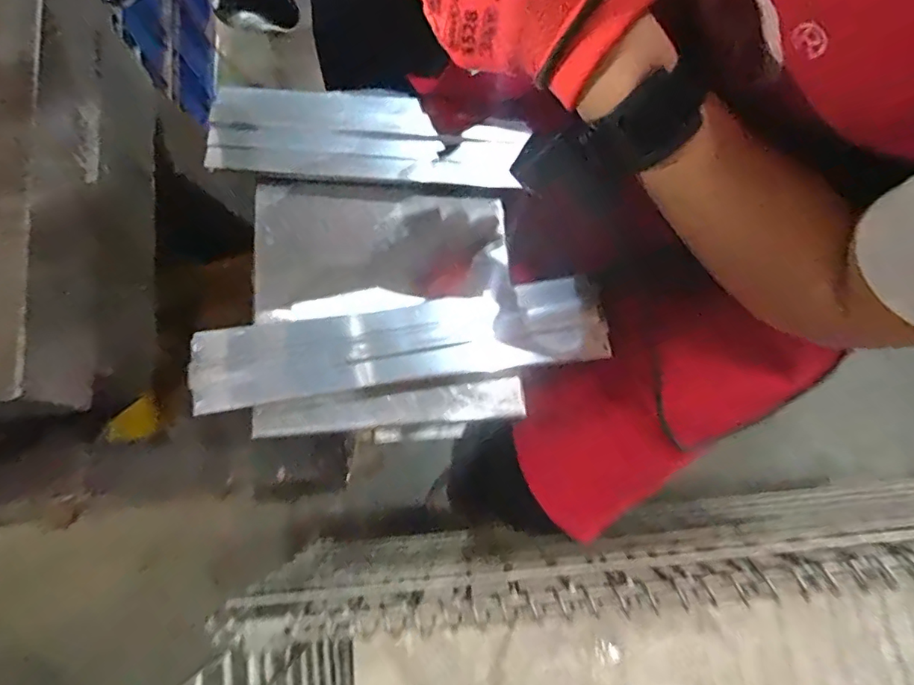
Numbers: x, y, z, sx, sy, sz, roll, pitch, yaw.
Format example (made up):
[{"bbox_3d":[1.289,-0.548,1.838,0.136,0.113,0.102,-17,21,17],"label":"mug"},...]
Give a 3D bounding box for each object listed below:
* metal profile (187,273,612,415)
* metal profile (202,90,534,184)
[{"bbox_3d":[-0.047,0.001,0.426,0.326,0.019,0.067,-8,76,-2],"label":"metal profile"},{"bbox_3d":[-0.083,-0.194,0.479,0.279,0.026,0.089,3,77,2],"label":"metal profile"}]

